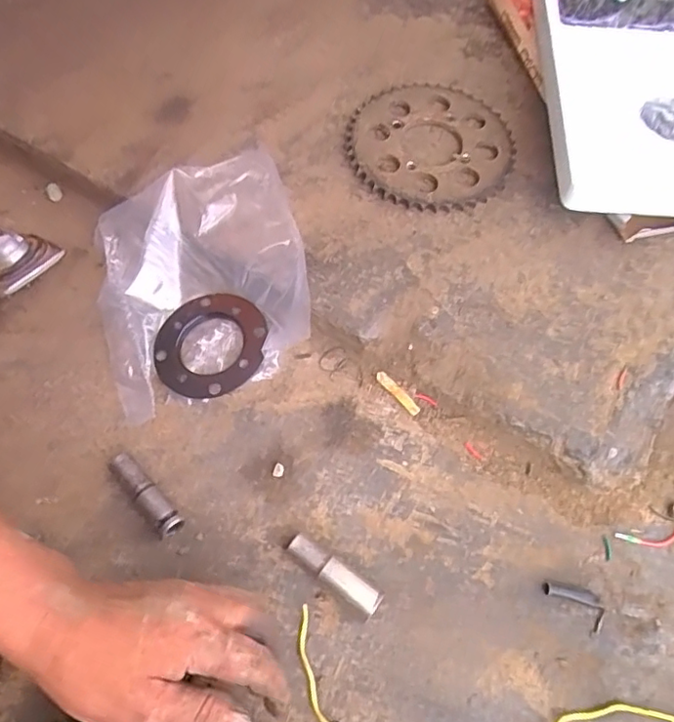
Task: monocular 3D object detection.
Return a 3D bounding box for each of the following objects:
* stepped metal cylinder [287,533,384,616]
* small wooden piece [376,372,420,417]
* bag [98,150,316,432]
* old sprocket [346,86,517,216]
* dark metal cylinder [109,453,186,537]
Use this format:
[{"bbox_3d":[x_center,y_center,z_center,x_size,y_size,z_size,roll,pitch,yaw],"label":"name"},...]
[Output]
[{"bbox_3d":[-0.002,0.159,0.423,0.077,0.023,0.018,33,68,15],"label":"stepped metal cylinder"},{"bbox_3d":[0.052,0.027,0.486,0.009,0.006,0.047,-39,70,-18],"label":"small wooden piece"},{"bbox_3d":[-0.125,-0.075,0.506,0.180,0.067,0.196,-16,65,-9],"label":"bag"},{"bbox_3d":[0.094,-0.218,0.564,0.160,0.015,0.164,23,65,11],"label":"old sprocket"},{"bbox_3d":[-0.150,0.105,0.447,0.018,0.021,0.078,-41,71,-19],"label":"dark metal cylinder"}]

